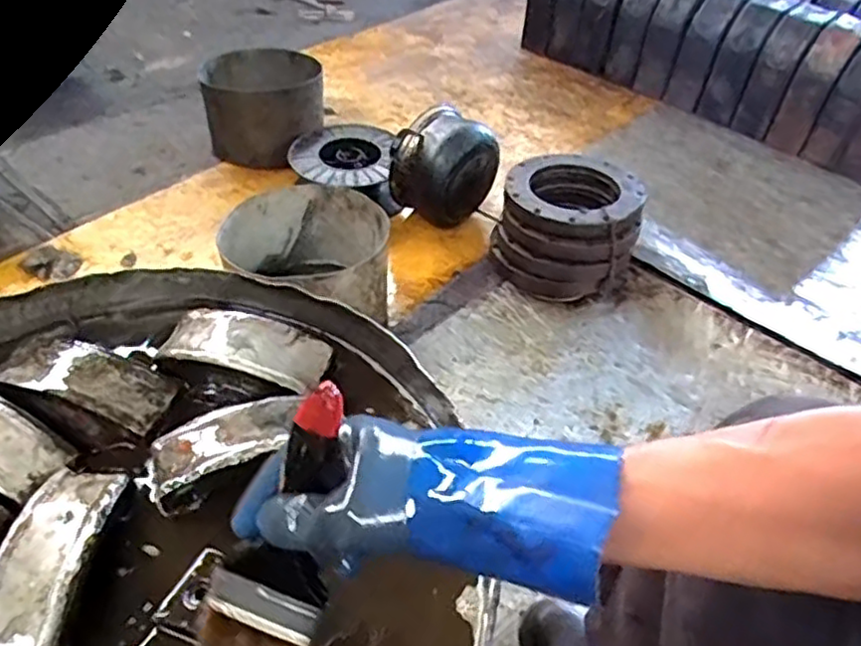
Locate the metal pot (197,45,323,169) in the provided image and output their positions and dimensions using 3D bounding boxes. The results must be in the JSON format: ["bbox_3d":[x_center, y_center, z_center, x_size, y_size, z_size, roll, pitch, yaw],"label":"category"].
[{"bbox_3d":[-0.389,-0.500,1.597,0.265,0.197,0.337,-6,45,-12],"label":"metal pot"}]

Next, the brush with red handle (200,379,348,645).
[{"bbox_3d":[-0.083,0.129,0.399,0.063,0.209,0.025,26,18,20],"label":"brush with red handle"}]

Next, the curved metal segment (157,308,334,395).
[{"bbox_3d":[-0.174,0.020,0.640,0.153,0.027,0.060,15,45,9],"label":"curved metal segment"}]

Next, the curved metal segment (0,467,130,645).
[{"bbox_3d":[-0.273,0.167,0.488,0.065,0.025,0.156,4,44,-2],"label":"curved metal segment"}]

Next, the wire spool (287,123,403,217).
[{"bbox_3d":[-0.190,-0.333,1.499,0.226,0.104,0.246,-2,44,-8],"label":"wire spool"}]

